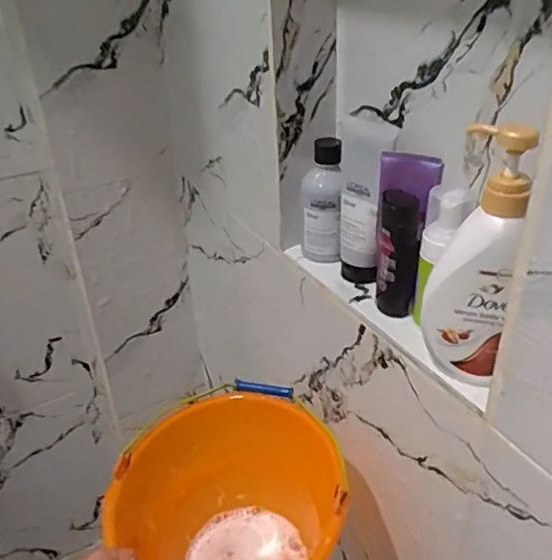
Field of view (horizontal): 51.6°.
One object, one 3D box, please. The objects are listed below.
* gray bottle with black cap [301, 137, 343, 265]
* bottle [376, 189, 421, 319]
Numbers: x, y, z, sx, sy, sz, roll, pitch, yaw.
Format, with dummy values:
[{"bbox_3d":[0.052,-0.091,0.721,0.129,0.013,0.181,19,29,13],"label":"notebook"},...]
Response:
[{"bbox_3d":[0.052,-0.088,0.669,0.049,0.142,0.059,-1,33,3],"label":"gray bottle with black cap"},{"bbox_3d":[0.122,-0.024,0.570,0.039,0.127,0.033,2,33,7],"label":"bottle"}]

